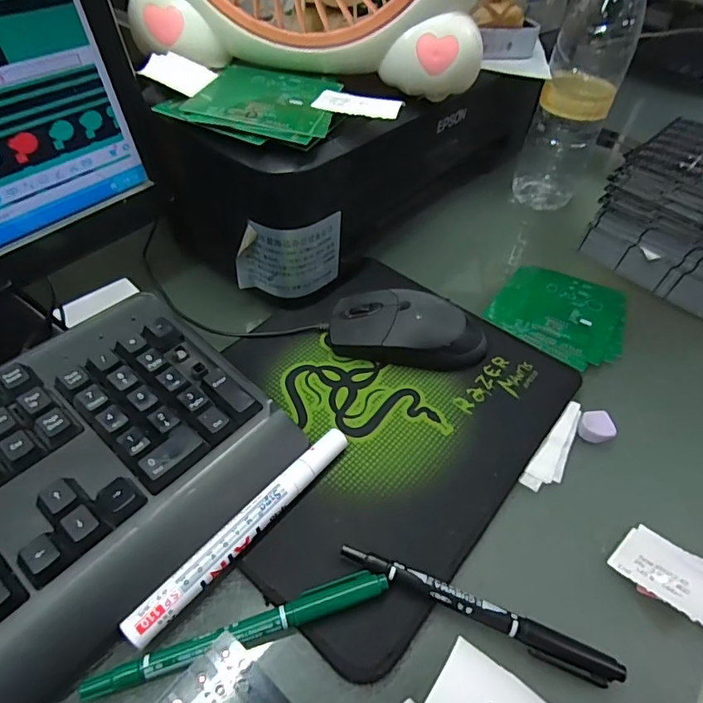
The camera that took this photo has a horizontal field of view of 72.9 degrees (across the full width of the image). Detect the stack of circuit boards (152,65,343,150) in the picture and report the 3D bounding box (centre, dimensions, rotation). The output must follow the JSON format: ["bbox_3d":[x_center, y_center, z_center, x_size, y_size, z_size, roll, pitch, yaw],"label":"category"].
[{"bbox_3d":[-0.062,-0.165,0.313,0.105,0.010,0.091,12,48,7],"label":"stack of circuit boards"}]

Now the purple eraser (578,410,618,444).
[{"bbox_3d":[0.159,0.050,0.311,0.021,0.011,0.020,2,48,-2],"label":"purple eraser"}]

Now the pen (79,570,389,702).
[{"bbox_3d":[-0.049,0.130,0.221,0.135,0.011,0.014,-13,50,-15],"label":"pen"}]

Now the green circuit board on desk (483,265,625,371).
[{"bbox_3d":[0.174,-0.037,0.385,0.096,0.008,0.112,32,54,23],"label":"green circuit board on desk"}]

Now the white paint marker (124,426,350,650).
[{"bbox_3d":[-0.054,0.091,0.253,0.016,0.015,0.140,33,54,24],"label":"white paint marker"}]

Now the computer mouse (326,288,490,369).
[{"bbox_3d":[0.041,-0.016,0.341,0.109,0.036,0.053,12,48,7],"label":"computer mouse"}]

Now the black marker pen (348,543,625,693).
[{"bbox_3d":[0.060,0.126,0.233,0.137,0.010,0.013,19,50,13],"label":"black marker pen"}]

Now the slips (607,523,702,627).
[{"bbox_3d":[0.175,0.119,0.247,0.066,0.019,0.043,30,53,21],"label":"slips"}]

